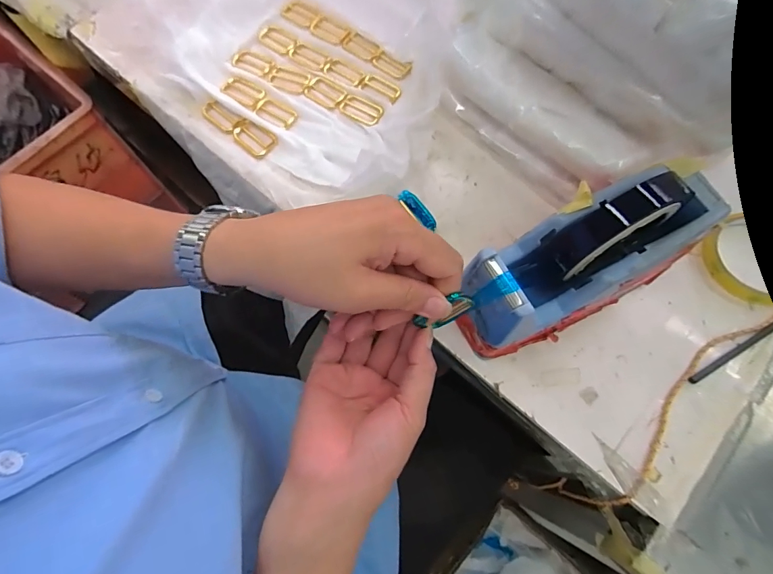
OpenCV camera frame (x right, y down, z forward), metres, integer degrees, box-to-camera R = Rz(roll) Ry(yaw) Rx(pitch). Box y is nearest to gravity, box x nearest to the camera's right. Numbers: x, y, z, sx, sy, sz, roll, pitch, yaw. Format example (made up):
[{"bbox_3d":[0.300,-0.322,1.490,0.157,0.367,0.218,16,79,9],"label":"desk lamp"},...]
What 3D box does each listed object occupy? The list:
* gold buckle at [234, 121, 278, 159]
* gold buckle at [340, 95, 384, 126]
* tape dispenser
[{"bbox_3d":[-0.139,-0.155,0.429,0.051,0.005,0.031,35,87,12],"label":"gold buckle"},{"bbox_3d":[-0.025,-0.192,0.443,0.051,0.007,0.028,34,75,12],"label":"gold buckle"},{"bbox_3d":[0.152,-0.021,0.321,0.193,0.117,0.080,-27,73,-8],"label":"tape dispenser"}]

